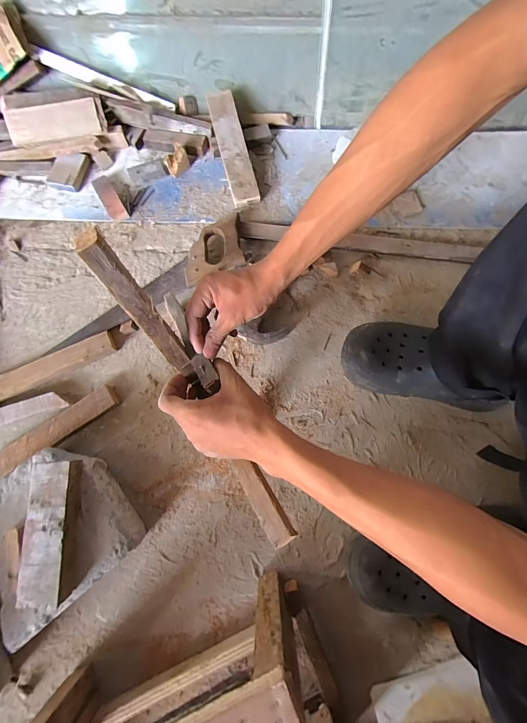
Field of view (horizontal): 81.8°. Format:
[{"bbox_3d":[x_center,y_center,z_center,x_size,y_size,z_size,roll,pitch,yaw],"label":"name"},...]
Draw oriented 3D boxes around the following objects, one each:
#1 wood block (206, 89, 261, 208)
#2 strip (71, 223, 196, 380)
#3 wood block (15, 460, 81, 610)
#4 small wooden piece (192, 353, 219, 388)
[{"bbox_3d":[-0.057,-0.405,0.582,0.051,0.024,0.208,-16,90,-2],"label":"wood block"},{"bbox_3d":[-0.120,-0.048,0.313,0.024,0.178,0.024,-30,48,-5],"label":"strip"},{"bbox_3d":[-0.278,0.219,0.398,0.055,0.020,0.167,-1,77,0],"label":"wood block"},{"bbox_3d":[-0.068,0.009,0.354,0.021,0.004,0.046,-32,55,-5],"label":"small wooden piece"}]

